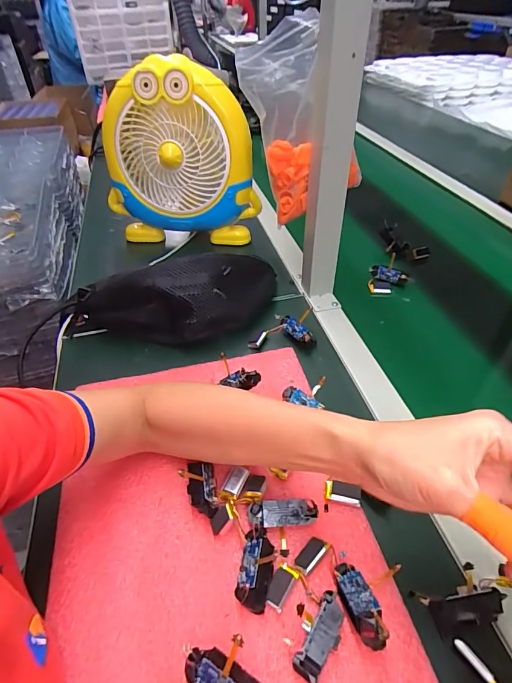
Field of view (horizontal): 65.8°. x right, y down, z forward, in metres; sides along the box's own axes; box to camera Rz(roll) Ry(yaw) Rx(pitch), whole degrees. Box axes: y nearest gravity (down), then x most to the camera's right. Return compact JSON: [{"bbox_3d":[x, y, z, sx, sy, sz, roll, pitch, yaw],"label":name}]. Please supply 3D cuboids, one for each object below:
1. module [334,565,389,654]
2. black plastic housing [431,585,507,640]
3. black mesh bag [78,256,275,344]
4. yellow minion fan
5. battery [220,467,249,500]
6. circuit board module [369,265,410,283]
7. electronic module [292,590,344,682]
[{"bbox_3d":[0.072,0.180,0.276,0.019,0.018,0.053,-12,30,-11],"label":"module"},{"bbox_3d":[0.156,0.196,0.289,0.052,0.013,0.019,-21,42,5],"label":"black plastic housing"},{"bbox_3d":[-0.099,-0.058,0.529,0.271,0.087,0.109,-13,43,-13],"label":"black mesh bag"},{"bbox_3d":[-0.129,-0.299,0.660,0.256,0.259,0.087,1,42,4],"label":"yellow minion fan"},{"bbox_3d":[-0.019,0.127,0.355,0.015,0.005,0.031,15,44,19],"label":"battery"},{"bbox_3d":[0.207,-0.102,0.619,0.058,0.024,0.012,16,44,19],"label":"circuit board module"},{"bbox_3d":[0.046,0.203,0.271,0.020,0.021,0.052,22,47,25],"label":"electronic module"}]

